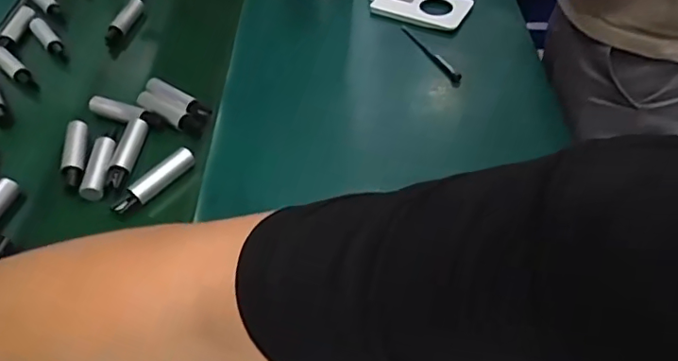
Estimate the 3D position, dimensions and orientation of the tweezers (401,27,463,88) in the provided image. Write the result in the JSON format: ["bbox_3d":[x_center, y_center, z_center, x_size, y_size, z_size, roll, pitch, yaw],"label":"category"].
[{"bbox_3d":[0.105,-0.142,0.602,0.015,0.013,0.117,-19,49,-17],"label":"tweezers"}]

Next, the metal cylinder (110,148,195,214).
[{"bbox_3d":[-0.165,-0.001,0.479,0.017,0.015,0.081,34,55,28],"label":"metal cylinder"}]

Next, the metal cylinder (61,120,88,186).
[{"bbox_3d":[-0.249,-0.026,0.507,0.018,0.017,0.073,-8,47,-8],"label":"metal cylinder"}]

